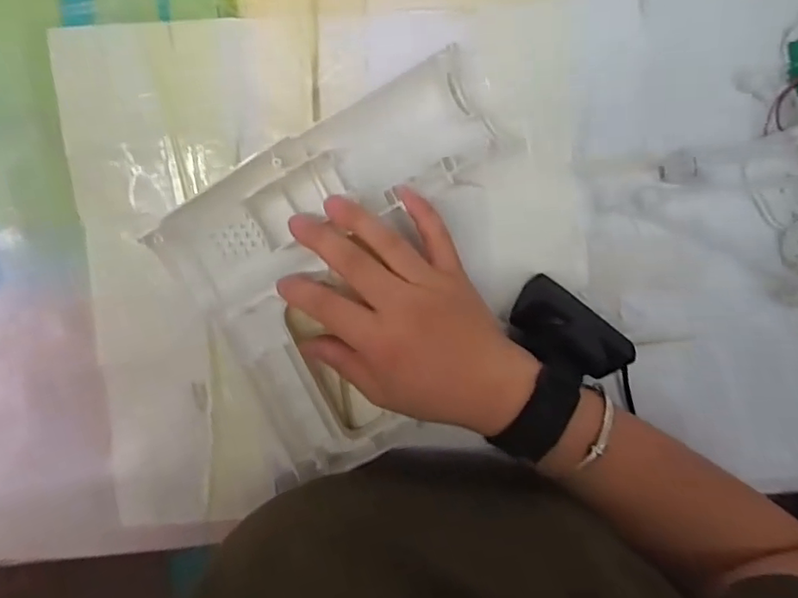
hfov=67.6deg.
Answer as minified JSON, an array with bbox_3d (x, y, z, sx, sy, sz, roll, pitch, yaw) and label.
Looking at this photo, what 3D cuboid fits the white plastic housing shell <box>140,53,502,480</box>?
[{"bbox_3d":[-0.010,-0.008,0.351,0.200,0.028,0.191,-31,98,2],"label":"white plastic housing shell"}]

